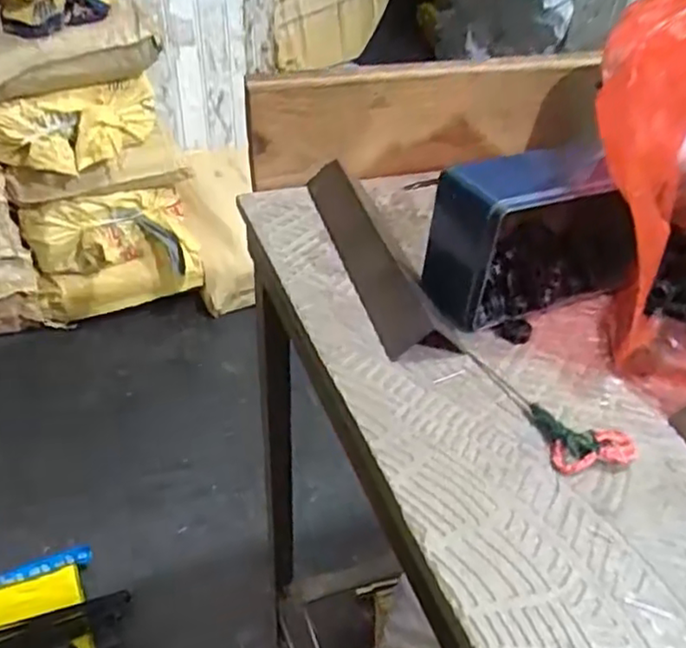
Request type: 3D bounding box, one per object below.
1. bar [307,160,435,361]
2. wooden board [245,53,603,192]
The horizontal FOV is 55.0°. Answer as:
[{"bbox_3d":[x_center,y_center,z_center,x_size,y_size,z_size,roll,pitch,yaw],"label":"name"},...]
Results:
[{"bbox_3d":[0.017,-0.061,0.499,0.042,0.018,0.234,-7,40,-15],"label":"bar"},{"bbox_3d":[0.090,-0.186,0.603,0.358,0.097,0.023,-11,41,-20],"label":"wooden board"}]

